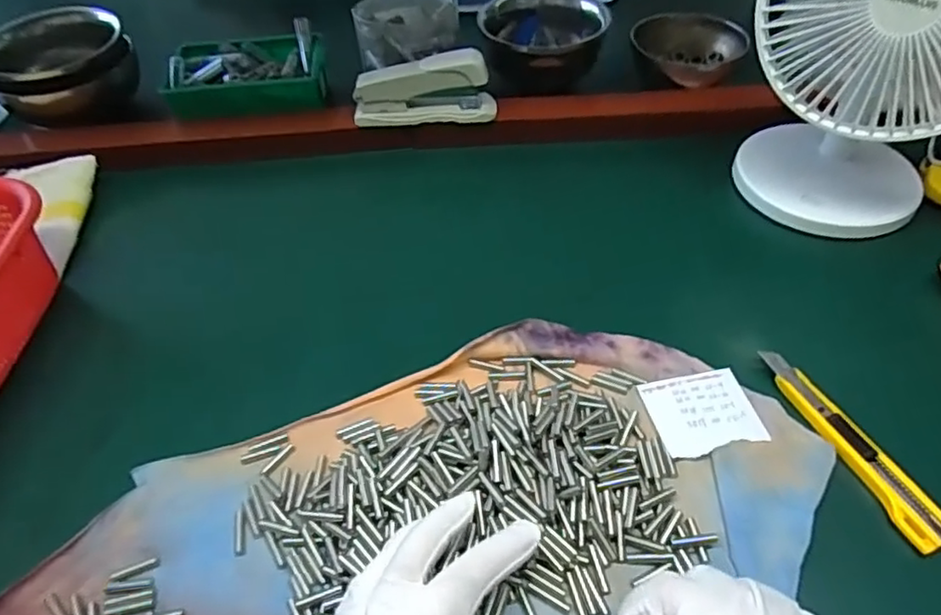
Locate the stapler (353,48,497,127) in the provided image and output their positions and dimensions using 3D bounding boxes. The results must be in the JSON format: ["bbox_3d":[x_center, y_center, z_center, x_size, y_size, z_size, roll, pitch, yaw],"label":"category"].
[{"bbox_3d":[-0.041,-0.193,0.537,0.122,0.056,0.033,-3,47,-1],"label":"stapler"}]

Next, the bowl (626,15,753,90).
[{"bbox_3d":[0.210,-0.251,0.600,0.103,0.039,0.096,23,52,21],"label":"bowl"}]

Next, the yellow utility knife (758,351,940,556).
[{"bbox_3d":[0.210,0.075,0.343,0.020,0.011,0.127,-18,49,-14],"label":"yellow utility knife"}]

